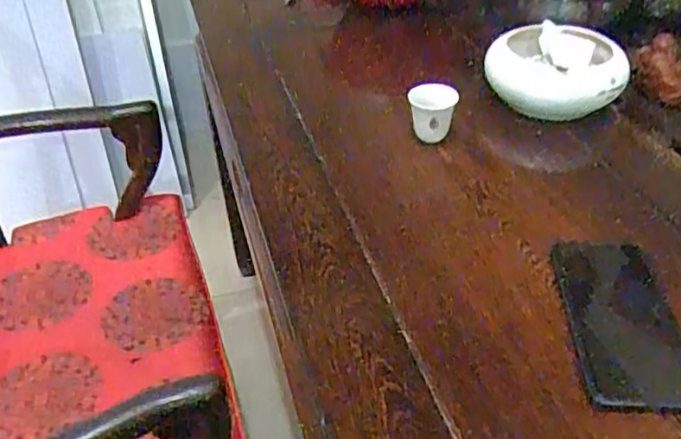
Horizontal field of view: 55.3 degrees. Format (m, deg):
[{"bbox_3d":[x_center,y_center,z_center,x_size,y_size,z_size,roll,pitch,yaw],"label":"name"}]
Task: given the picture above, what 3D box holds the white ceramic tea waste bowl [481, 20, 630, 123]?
[{"bbox_3d":[0.235,-0.168,0.730,0.151,0.056,0.126,-10,40,-9],"label":"white ceramic tea waste bowl"}]

